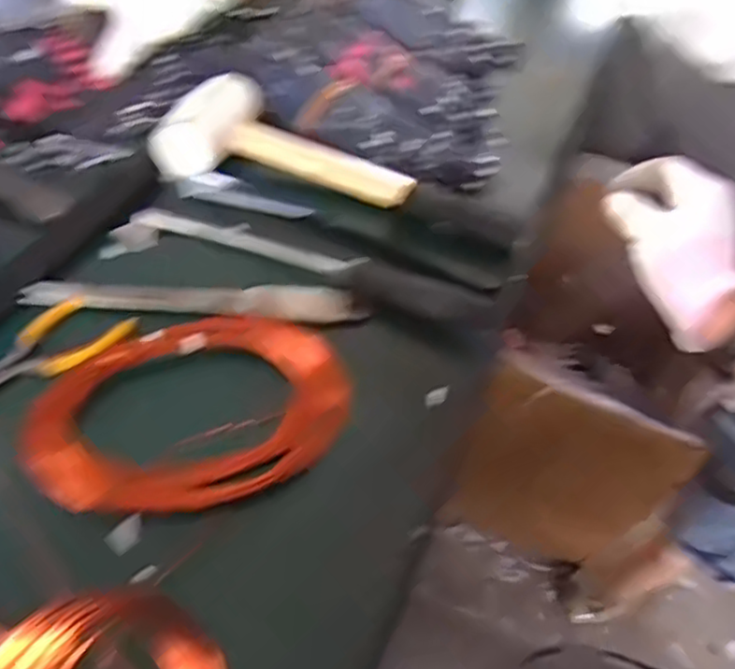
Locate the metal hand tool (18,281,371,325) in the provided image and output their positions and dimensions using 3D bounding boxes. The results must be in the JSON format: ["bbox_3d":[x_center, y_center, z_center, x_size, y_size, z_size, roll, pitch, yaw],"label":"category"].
[{"bbox_3d":[-0.109,-0.022,0.452,0.212,0.011,0.028,4,56,-1],"label":"metal hand tool"}]

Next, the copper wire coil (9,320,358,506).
[{"bbox_3d":[-0.099,0.042,0.407,0.177,0.030,0.110,-9,58,-10],"label":"copper wire coil"}]

